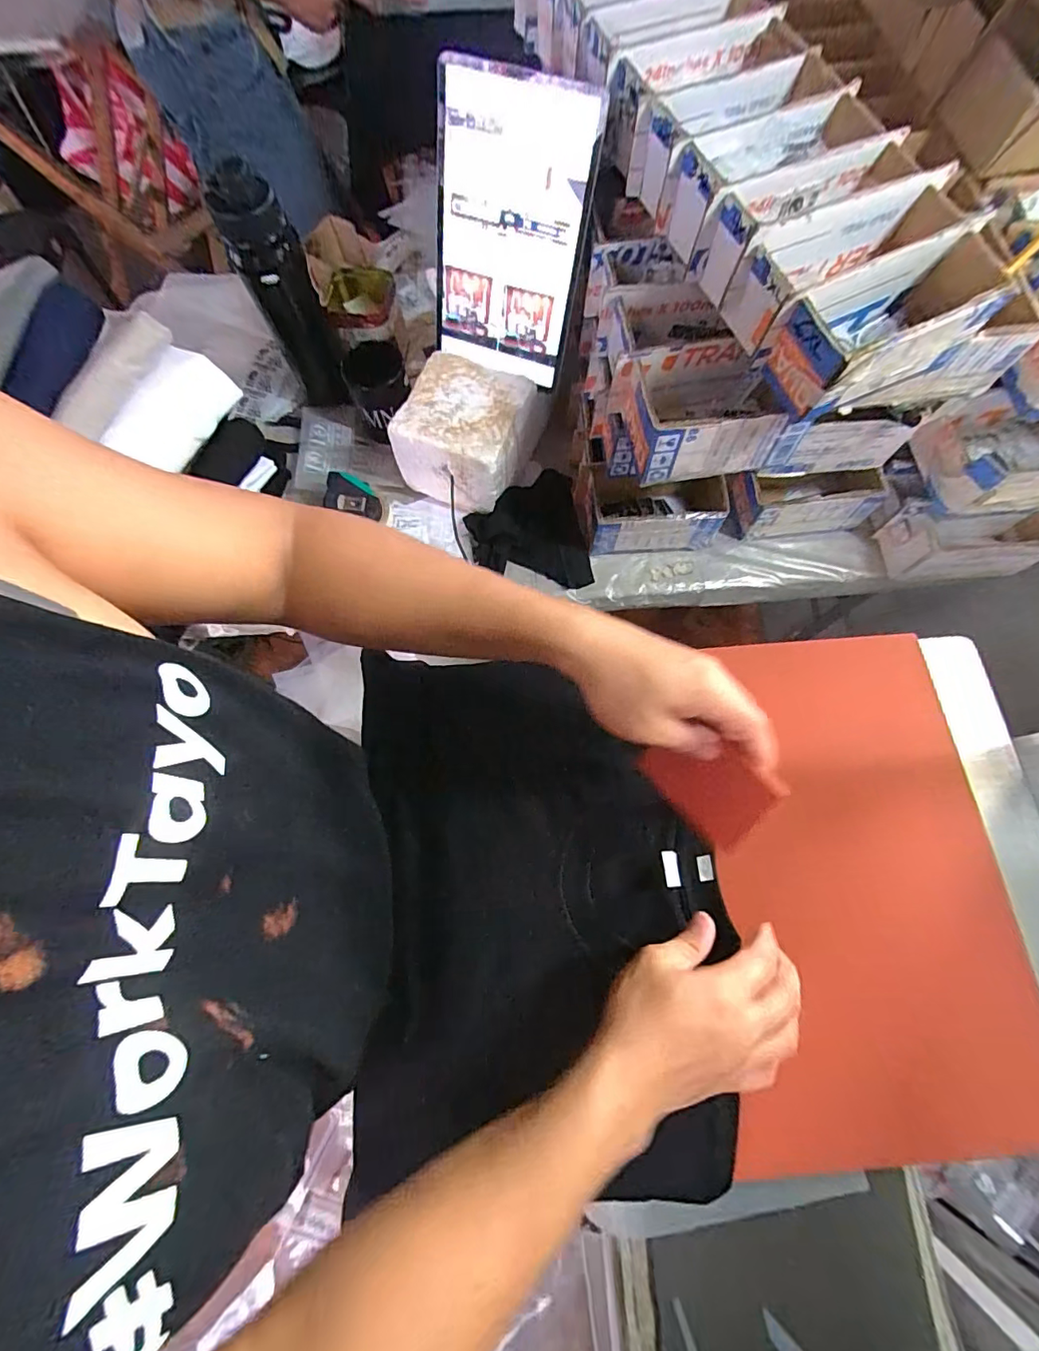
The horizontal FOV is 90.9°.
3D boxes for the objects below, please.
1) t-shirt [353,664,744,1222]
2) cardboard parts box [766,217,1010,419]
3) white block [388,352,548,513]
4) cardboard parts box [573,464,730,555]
[{"bbox_3d":[0.007,0.174,0.429,0.279,0.045,0.414,-4,72,-1],"label":"t-shirt"},{"bbox_3d":[0.309,-0.287,0.420,0.194,0.075,0.083,-27,74,-8],"label":"cardboard parts box"},{"bbox_3d":[-0.064,-0.309,0.653,0.142,0.105,0.144,21,73,7],"label":"white block"},{"bbox_3d":[0.160,-0.212,0.640,0.168,0.071,0.094,-4,72,-1],"label":"cardboard parts box"}]

